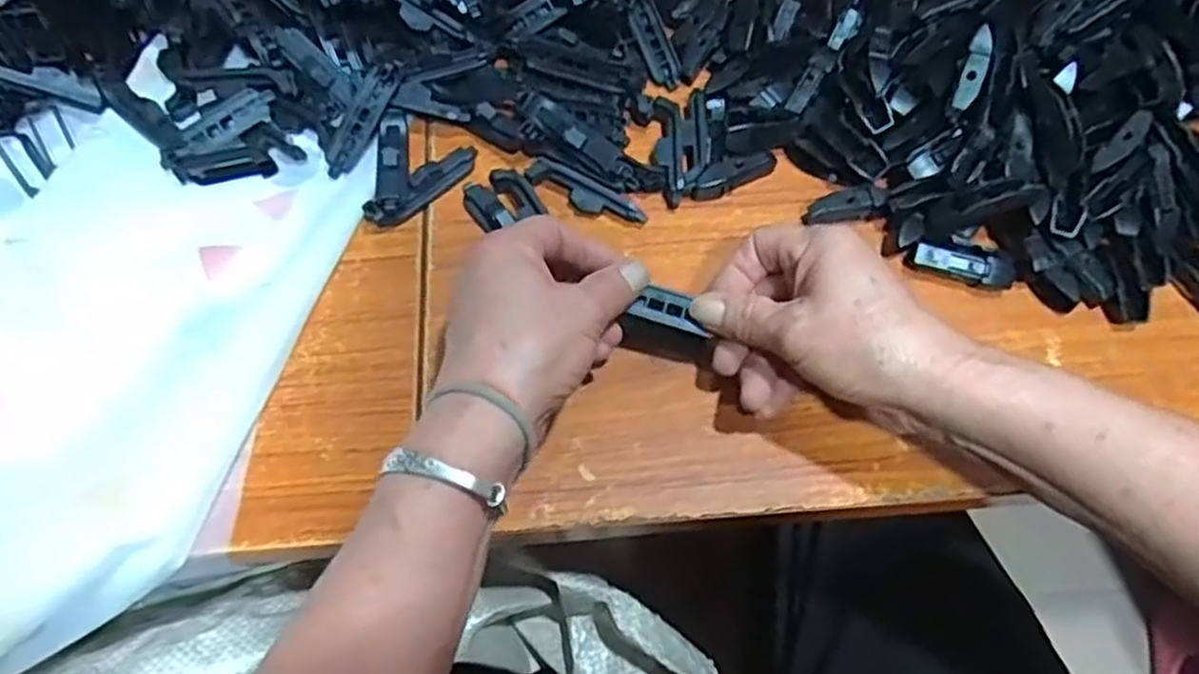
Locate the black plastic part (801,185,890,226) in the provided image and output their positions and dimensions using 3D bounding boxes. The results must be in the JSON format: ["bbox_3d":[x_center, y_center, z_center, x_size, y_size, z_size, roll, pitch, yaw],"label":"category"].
[{"bbox_3d":[0.142,-0.075,0.440,0.045,0.015,0.017,-8,64,10],"label":"black plastic part"}]

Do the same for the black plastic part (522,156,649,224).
[{"bbox_3d":[-0.008,-0.083,0.442,0.074,0.017,0.016,25,67,11],"label":"black plastic part"}]

